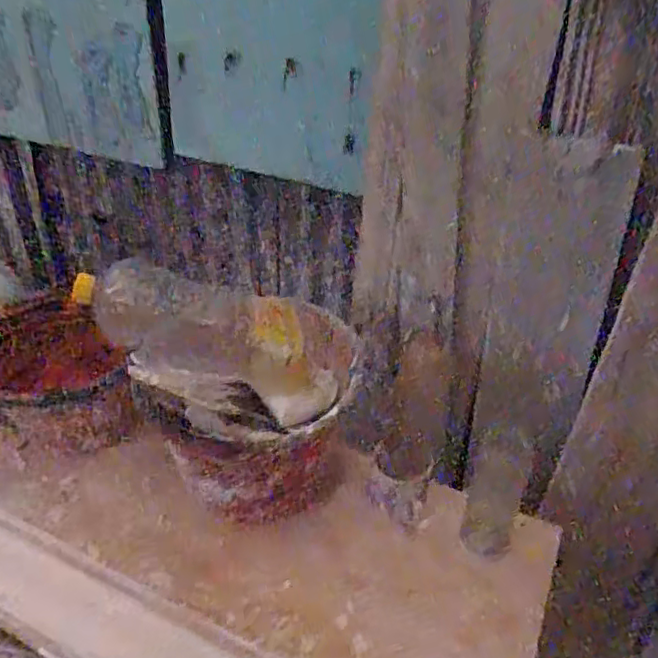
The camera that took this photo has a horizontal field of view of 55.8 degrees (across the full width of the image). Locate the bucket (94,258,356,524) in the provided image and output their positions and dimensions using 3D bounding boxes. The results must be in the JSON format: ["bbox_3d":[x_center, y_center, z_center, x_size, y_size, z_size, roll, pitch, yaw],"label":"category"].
[{"bbox_3d":[-0.124,0.080,0.799,0.320,0.245,0.209,0,35,-1],"label":"bucket"}]

